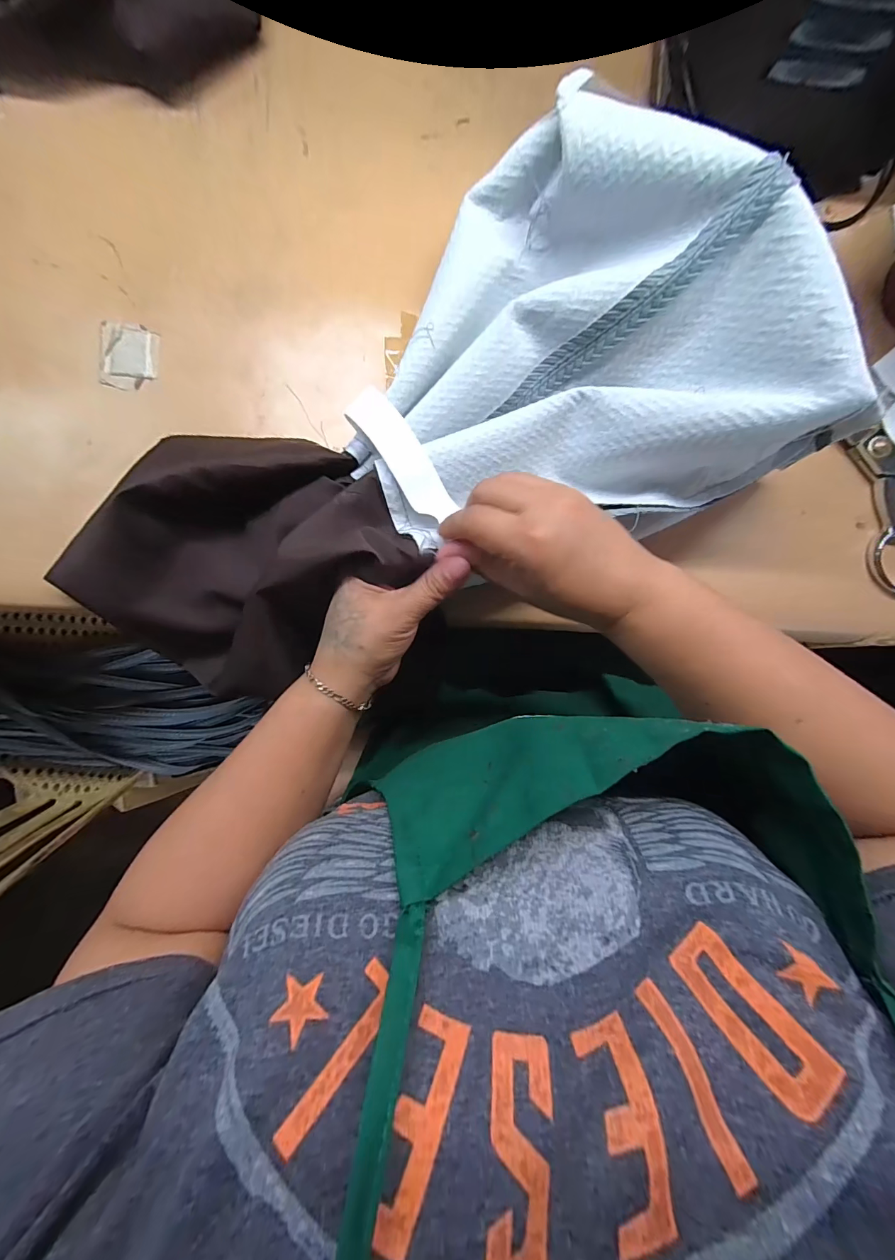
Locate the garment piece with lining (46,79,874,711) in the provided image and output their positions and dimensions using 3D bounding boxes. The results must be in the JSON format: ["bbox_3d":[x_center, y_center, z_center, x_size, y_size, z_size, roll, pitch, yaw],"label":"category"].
[{"bbox_3d":[-0.041,-0.123,0.275,0.504,0.096,0.251,-25,91,9],"label":"garment piece with lining"}]

